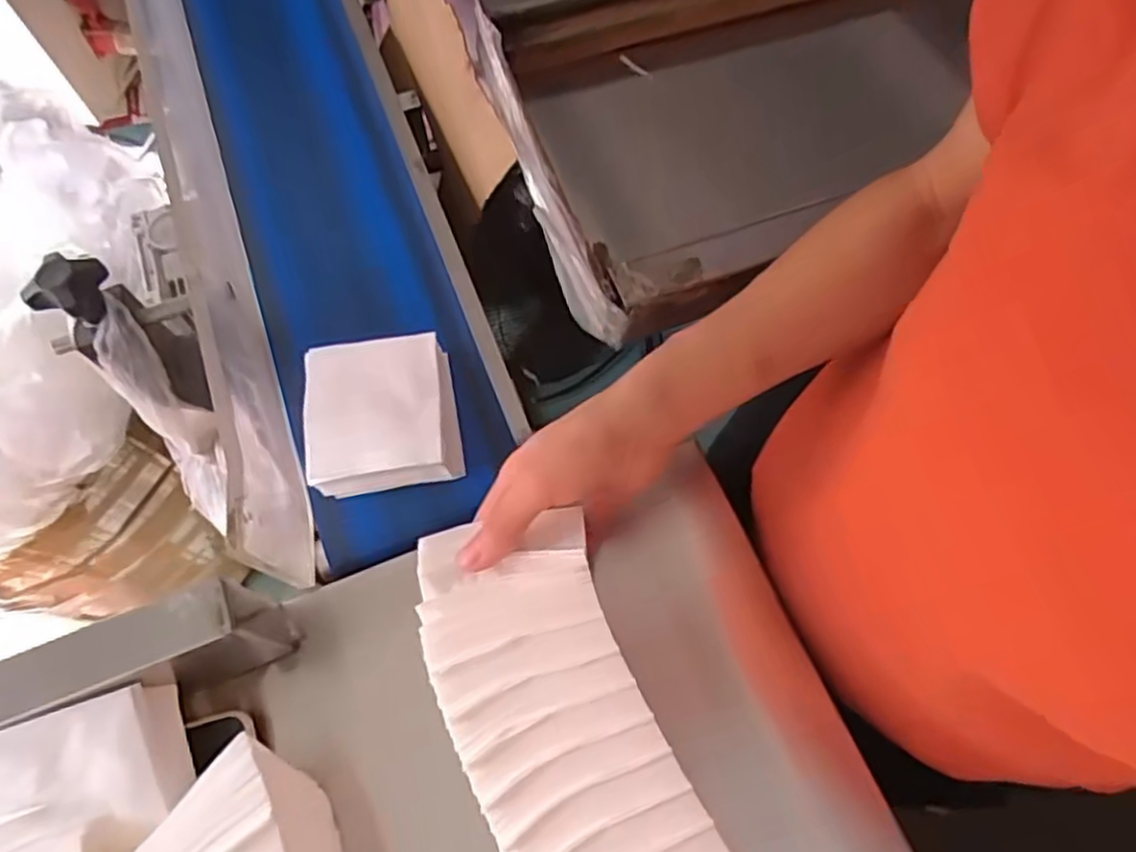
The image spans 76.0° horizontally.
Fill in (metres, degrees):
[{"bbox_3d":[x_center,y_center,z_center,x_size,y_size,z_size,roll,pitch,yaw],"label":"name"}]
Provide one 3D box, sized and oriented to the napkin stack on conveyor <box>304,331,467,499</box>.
[{"bbox_3d":[-0.126,-0.009,0.492,0.098,0.029,0.098,-7,68,-4],"label":"napkin stack on conveyor"}]

